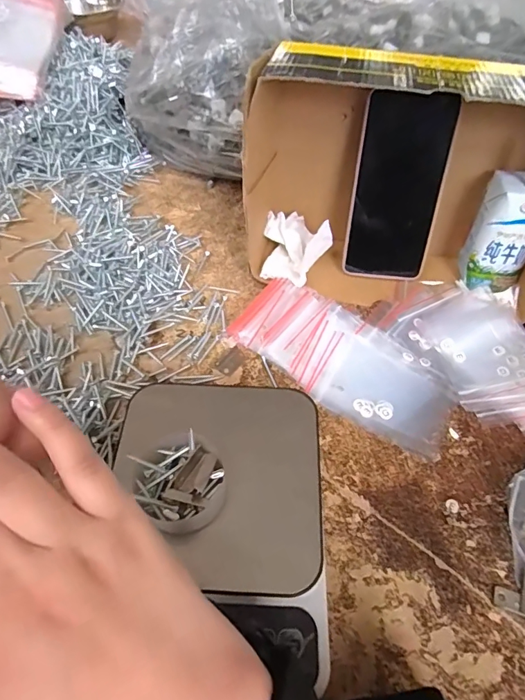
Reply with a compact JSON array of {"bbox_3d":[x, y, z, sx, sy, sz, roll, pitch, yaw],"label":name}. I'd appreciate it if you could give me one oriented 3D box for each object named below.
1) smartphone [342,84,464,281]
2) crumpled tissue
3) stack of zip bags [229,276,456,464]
[{"bbox_3d":[0.124,-0.143,0.411,0.075,0.162,0.015,6,35,5],"label":"smartphone"},{"bbox_3d":[0.033,-0.102,0.446,0.066,0.047,0.082,13,54,8],"label":"crumpled tissue"},{"bbox_3d":[0.071,0.005,0.383,0.193,0.019,0.090,30,59,19],"label":"stack of zip bags"}]

